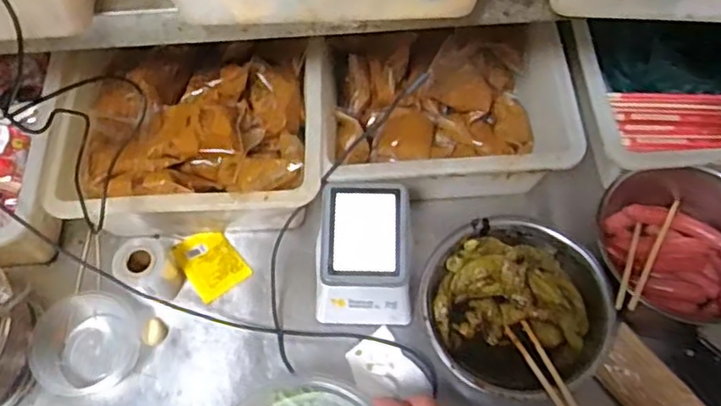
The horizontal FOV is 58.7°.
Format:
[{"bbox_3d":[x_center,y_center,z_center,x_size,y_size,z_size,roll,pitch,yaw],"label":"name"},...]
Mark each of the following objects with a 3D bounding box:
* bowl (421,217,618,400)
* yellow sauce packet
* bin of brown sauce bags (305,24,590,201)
[{"bbox_3d":[0.157,0.109,0.658,0.186,0.069,0.164,34,68,18],"label":"bowl"},{"bbox_3d":[-0.166,0.066,0.714,0.058,0.009,0.078,-35,67,-16],"label":"yellow sauce packet"},{"bbox_3d":[0.094,-0.095,0.726,0.275,0.090,0.192,-7,62,-2],"label":"bin of brown sauce bags"}]

